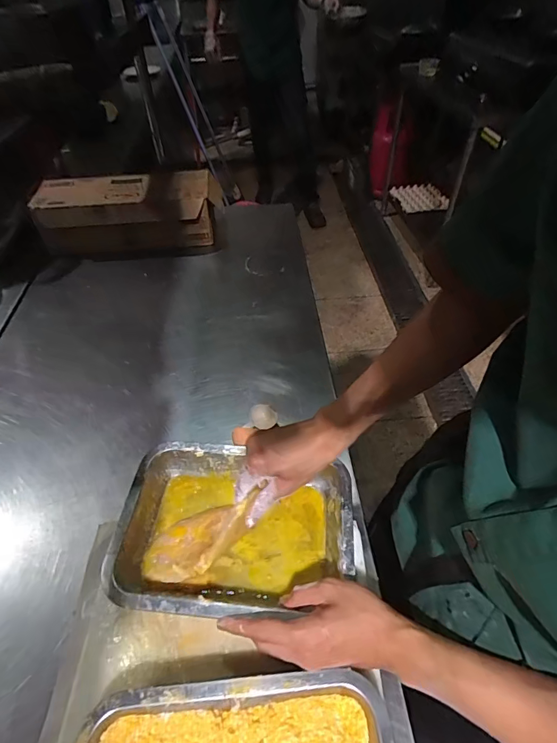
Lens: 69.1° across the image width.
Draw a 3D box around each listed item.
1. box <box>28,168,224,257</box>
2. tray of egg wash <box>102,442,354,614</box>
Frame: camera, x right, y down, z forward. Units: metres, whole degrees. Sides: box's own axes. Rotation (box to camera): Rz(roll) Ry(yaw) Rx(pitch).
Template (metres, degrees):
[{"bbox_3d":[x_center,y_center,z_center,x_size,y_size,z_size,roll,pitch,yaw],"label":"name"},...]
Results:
[{"bbox_3d":[-0.330,-0.369,0.935,0.382,0.128,0.147,-5,48,-5],"label":"box"},{"bbox_3d":[-0.049,0.183,0.476,0.259,0.052,0.184,4,48,2],"label":"tray of egg wash"}]

